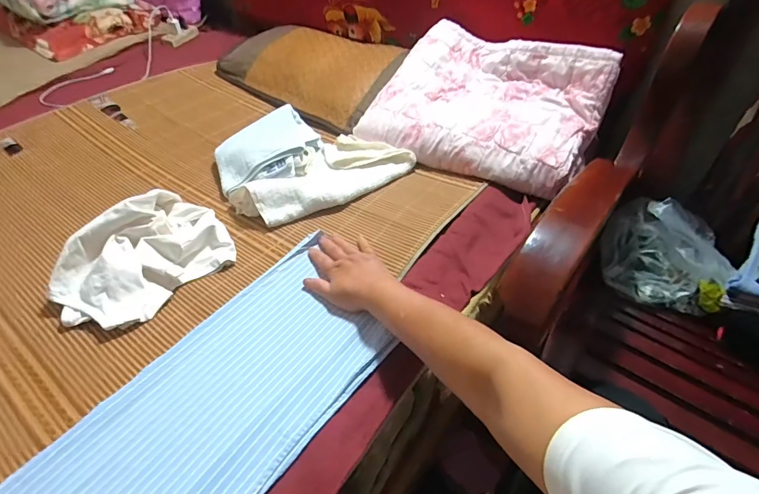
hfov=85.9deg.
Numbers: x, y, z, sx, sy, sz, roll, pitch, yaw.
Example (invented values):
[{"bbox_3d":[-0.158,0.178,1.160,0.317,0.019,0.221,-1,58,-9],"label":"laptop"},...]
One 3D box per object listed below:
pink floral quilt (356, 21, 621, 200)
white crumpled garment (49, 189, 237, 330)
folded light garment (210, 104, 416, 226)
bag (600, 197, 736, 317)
[{"bbox_3d":[0.214,-0.305,0.826,0.438,0.107,0.348,29,67,23],"label":"pink floral quilt"},{"bbox_3d":[-0.352,0.008,0.609,0.160,0.092,0.247,22,48,23],"label":"white crumpled garment"},{"bbox_3d":[-0.150,-0.184,0.817,0.329,0.073,0.301,-30,50,-27],"label":"folded light garment"},{"bbox_3d":[0.529,0.010,0.761,0.195,0.134,0.151,18,48,18],"label":"bag"}]

